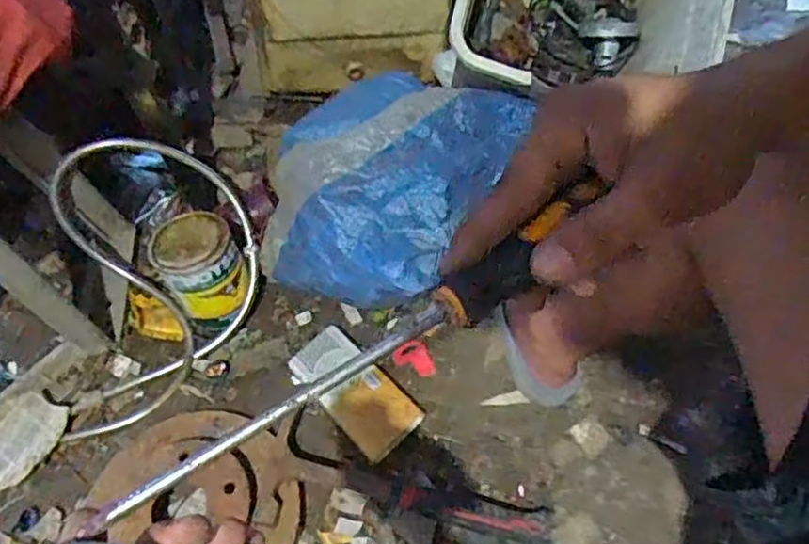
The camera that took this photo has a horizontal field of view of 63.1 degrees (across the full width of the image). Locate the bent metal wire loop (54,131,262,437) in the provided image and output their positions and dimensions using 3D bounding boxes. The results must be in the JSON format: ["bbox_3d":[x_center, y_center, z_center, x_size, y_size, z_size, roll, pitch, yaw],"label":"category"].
[{"bbox_3d":[-0.326,0.013,0.842,0.259,0.208,0.311,-7,54,-1],"label":"bent metal wire loop"}]

